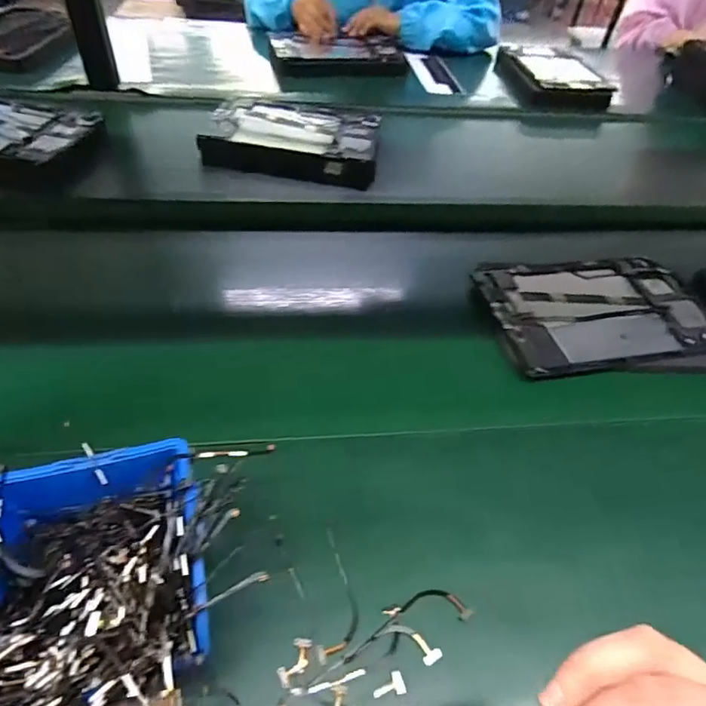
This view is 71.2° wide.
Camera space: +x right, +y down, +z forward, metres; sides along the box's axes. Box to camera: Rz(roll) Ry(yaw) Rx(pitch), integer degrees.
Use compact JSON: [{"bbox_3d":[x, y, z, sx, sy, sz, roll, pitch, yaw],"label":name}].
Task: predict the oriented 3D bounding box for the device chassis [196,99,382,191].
[{"bbox_3d":[-0.086,-0.319,0.738,0.246,0.060,0.149,8,47,0],"label":"device chassis"}]

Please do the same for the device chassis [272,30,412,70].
[{"bbox_3d":[-0.026,-0.561,0.924,0.249,0.034,0.132,-3,51,-7],"label":"device chassis"}]

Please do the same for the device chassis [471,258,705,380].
[{"bbox_3d":[0.267,-0.049,0.534,0.249,0.024,0.155,-6,49,-12],"label":"device chassis"}]

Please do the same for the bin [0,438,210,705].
[{"bbox_3d":[-0.137,0.129,0.281,0.126,0.063,0.149,-10,50,-17],"label":"bin"}]

